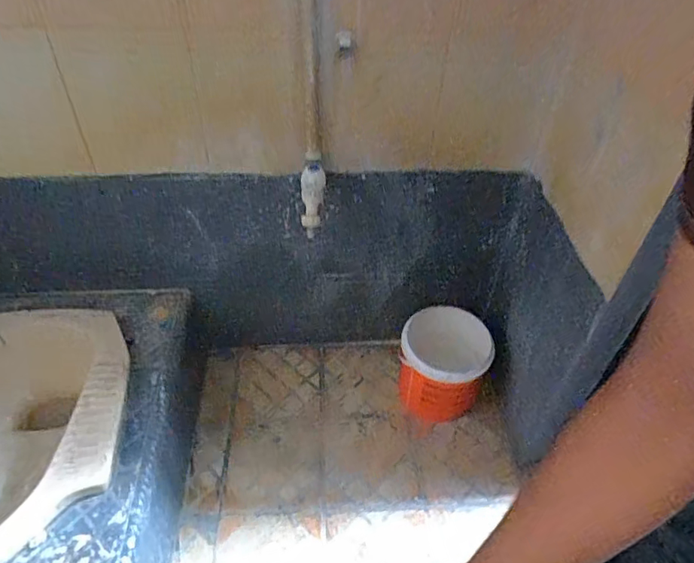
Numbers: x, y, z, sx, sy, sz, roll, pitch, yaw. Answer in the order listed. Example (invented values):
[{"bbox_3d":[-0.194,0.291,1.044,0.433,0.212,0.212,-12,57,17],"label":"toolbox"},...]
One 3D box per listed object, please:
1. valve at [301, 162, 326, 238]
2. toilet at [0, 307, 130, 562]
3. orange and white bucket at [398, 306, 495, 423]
[{"bbox_3d":[-0.057,-0.136,0.828,0.033,0.130,0.031,15,46,12],"label":"valve"},{"bbox_3d":[-0.572,0.270,0.854,0.360,0.140,0.476,-7,45,-10],"label":"toilet"},{"bbox_3d":[0.208,0.191,1.105,0.174,0.210,0.172,1,45,-1],"label":"orange and white bucket"}]

